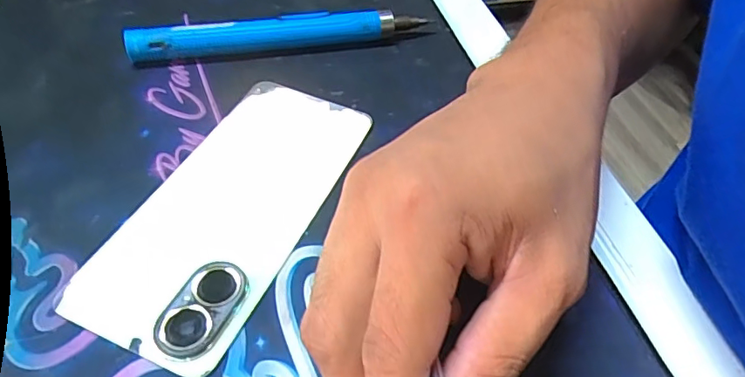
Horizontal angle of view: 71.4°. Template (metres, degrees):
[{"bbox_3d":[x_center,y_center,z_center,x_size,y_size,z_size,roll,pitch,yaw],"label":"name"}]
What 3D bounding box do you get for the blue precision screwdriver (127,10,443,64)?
[{"bbox_3d":[-0.054,-0.097,0.321,0.180,0.021,0.014,-10,51,-14],"label":"blue precision screwdriver"}]

